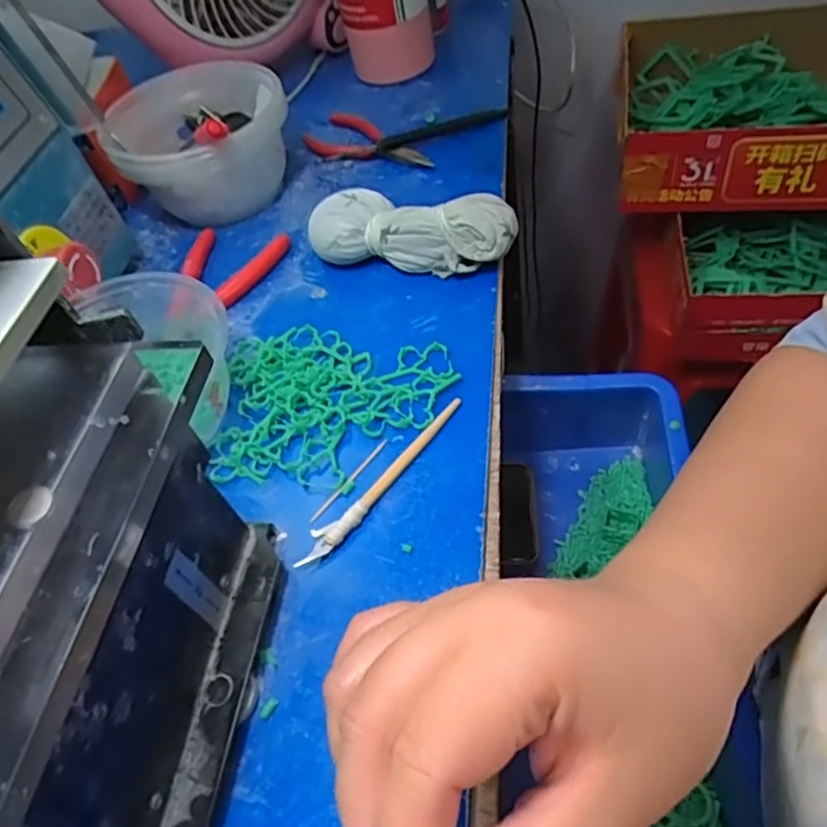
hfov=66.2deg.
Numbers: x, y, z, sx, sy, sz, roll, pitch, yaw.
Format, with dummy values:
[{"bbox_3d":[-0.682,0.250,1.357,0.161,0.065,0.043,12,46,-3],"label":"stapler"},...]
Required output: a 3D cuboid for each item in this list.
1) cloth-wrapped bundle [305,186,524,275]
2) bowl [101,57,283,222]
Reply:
[{"bbox_3d":[0.000,-0.121,0.421,0.135,0.043,0.050,8,56,16],"label":"cloth-wrapped bundle"},{"bbox_3d":[-0.167,-0.208,0.485,0.124,0.082,0.117,-6,51,7],"label":"bowl"}]

